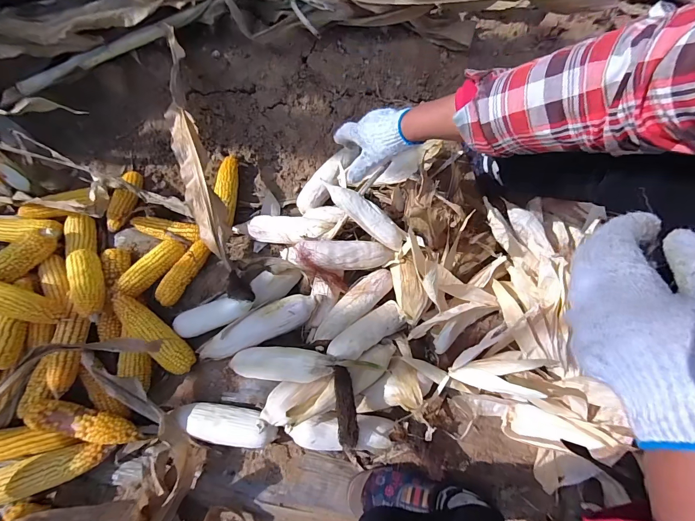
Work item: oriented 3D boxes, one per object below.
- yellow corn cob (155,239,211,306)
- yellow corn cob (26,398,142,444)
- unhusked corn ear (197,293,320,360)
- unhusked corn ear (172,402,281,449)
[{"bbox_3d":[-0.327,0.024,0.682,0.038,0.033,0.138,27,73,8],"label":"yellow corn cob"},{"bbox_3d":[-0.443,0.275,0.579,0.192,0.037,0.049,11,72,4],"label":"yellow corn cob"},{"bbox_3d":[-0.169,0.122,0.631,0.236,0.061,0.060,-22,73,-7],"label":"unhusked corn ear"},{"bbox_3d":[-0.214,0.286,0.592,0.187,0.059,0.062,7,71,2],"label":"unhusked corn ear"}]

